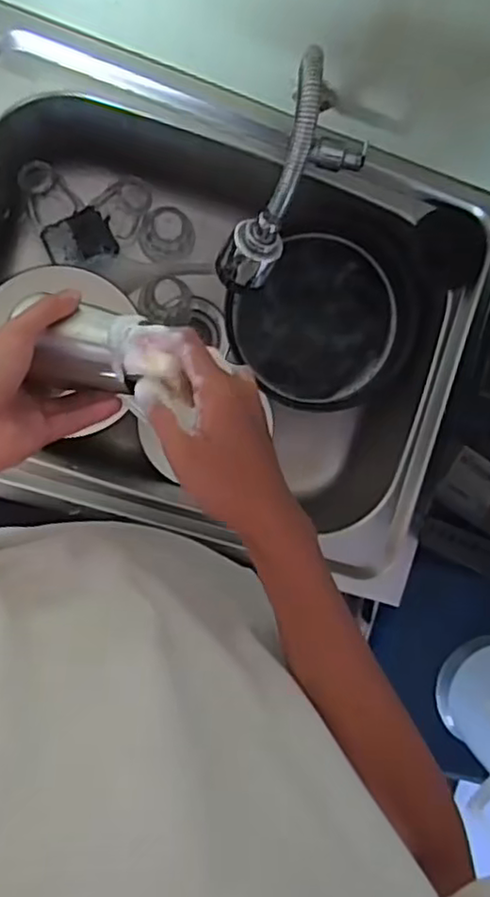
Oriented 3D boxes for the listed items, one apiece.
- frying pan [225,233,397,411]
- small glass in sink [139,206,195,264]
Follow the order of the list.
[{"bbox_3d":[0.093,-0.158,0.838,0.197,0.057,0.201,-1,94,-8],"label":"frying pan"},{"bbox_3d":[-0.101,-0.280,0.865,0.068,0.078,0.054,14,92,-9],"label":"small glass in sink"}]

